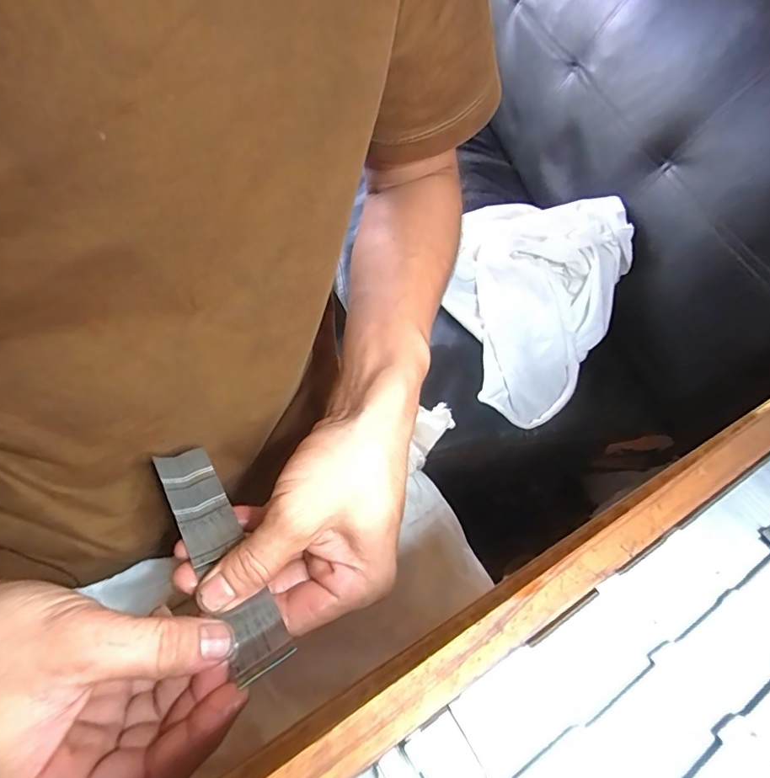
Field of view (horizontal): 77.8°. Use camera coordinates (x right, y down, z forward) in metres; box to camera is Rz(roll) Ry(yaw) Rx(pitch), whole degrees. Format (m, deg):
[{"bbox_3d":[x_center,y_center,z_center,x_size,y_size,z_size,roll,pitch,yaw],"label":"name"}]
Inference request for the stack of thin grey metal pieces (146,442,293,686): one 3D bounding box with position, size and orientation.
[{"bbox_3d":[-0.089,0.083,0.254,0.028,0.007,0.134,-20,51,-28],"label":"stack of thin grey metal pieces"}]

